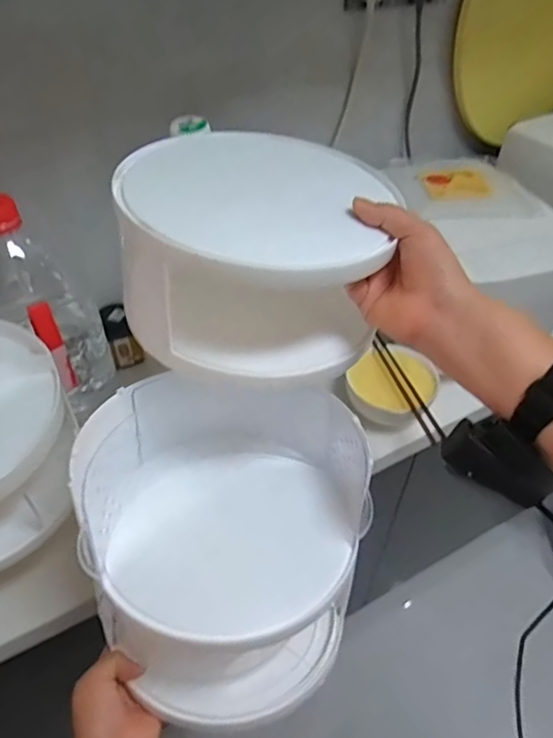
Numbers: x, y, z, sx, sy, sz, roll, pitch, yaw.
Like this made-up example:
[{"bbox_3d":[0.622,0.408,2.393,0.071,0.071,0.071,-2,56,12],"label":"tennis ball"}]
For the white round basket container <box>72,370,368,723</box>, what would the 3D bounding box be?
[{"bbox_3d":[-0.041,0.156,0.511,0.228,0.221,0.249,0,44,0],"label":"white round basket container"}]

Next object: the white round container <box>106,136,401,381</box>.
[{"bbox_3d":[-0.013,-0.105,0.476,0.206,0.121,0.203,0,44,0],"label":"white round container"}]

